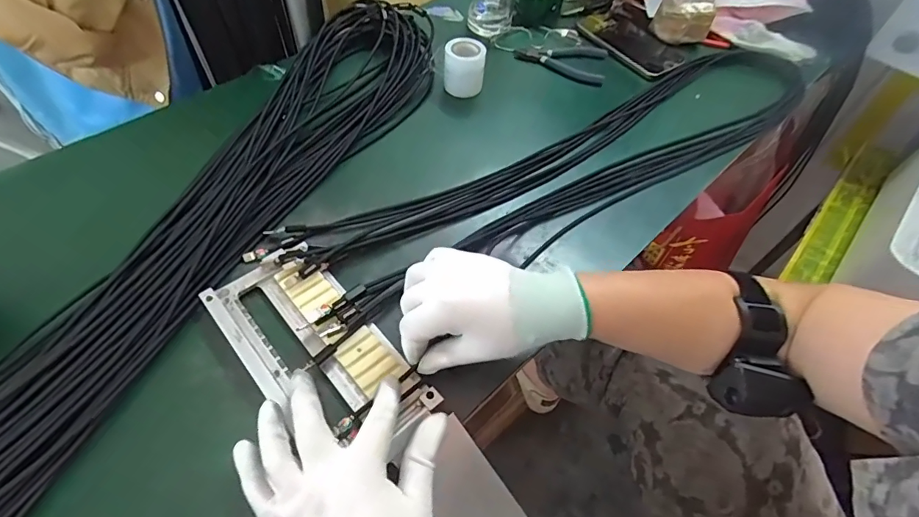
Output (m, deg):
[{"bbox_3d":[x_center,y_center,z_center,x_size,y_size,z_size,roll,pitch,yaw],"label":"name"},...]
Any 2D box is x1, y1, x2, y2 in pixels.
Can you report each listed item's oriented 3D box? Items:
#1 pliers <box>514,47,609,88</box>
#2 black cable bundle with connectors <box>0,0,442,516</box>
[{"bbox_3d":[0.142,-0.280,0.654,0.127,0.018,0.078,13,55,6],"label":"pliers"},{"bbox_3d":[-0.223,-0.056,0.440,0.162,0.032,0.744,21,56,11],"label":"black cable bundle with connectors"}]

